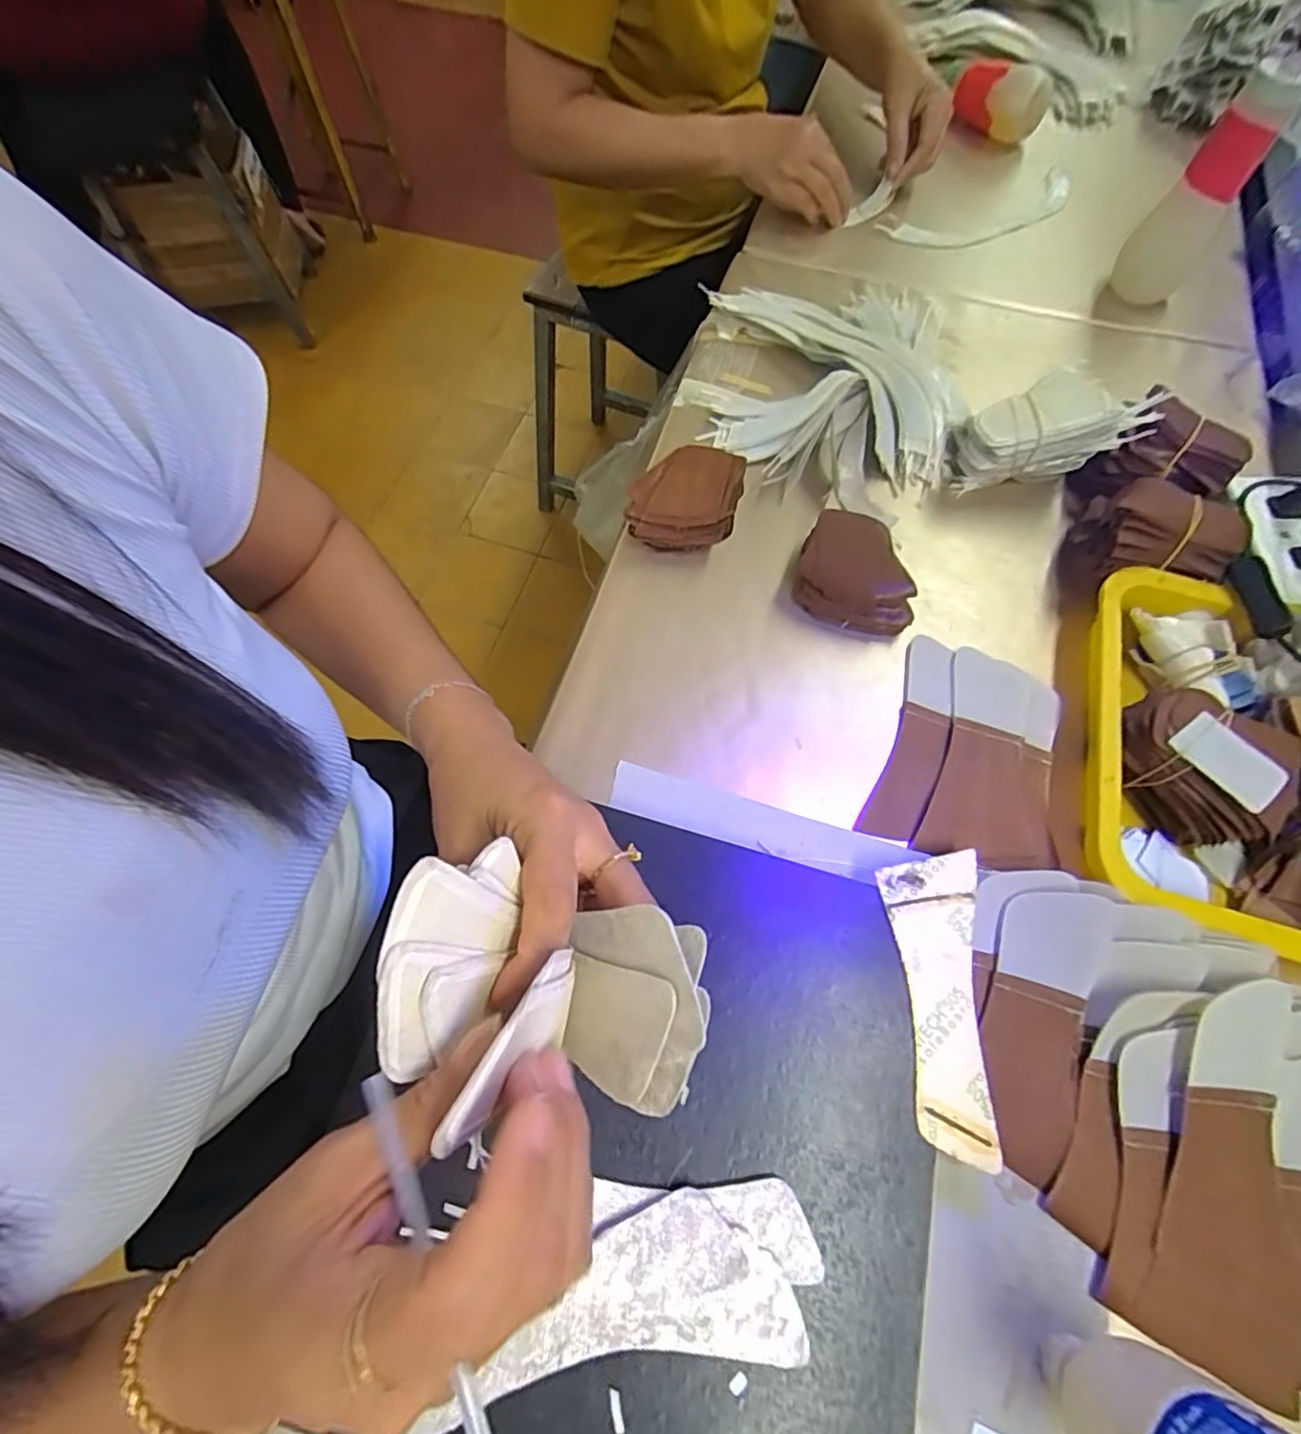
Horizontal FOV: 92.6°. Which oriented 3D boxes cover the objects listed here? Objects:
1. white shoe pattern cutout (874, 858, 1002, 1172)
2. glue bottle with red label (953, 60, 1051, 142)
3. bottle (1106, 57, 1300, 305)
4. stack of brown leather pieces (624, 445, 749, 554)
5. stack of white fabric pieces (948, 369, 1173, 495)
[{"bbox_3d":[0.161,0.156,0.353,0.057,0.004,0.157,7,66,2],"label":"white shoe pattern cutout"},{"bbox_3d":[0.425,-0.751,0.762,0.114,0.071,0.066,26,68,10],"label":"glue bottle with red label"},{"bbox_3d":[0.523,-0.496,0.586,0.066,0.180,0.076,35,70,13],"label":"bottle"},{"bbox_3d":[0.029,-0.176,0.502,0.087,0.038,0.092,8,66,2],"label":"stack of brown leather pieces"},{"bbox_3d":[0.321,-0.232,0.511,0.120,0.085,0.053,0,66,-2],"label":"stack of white fabric pieces"}]

